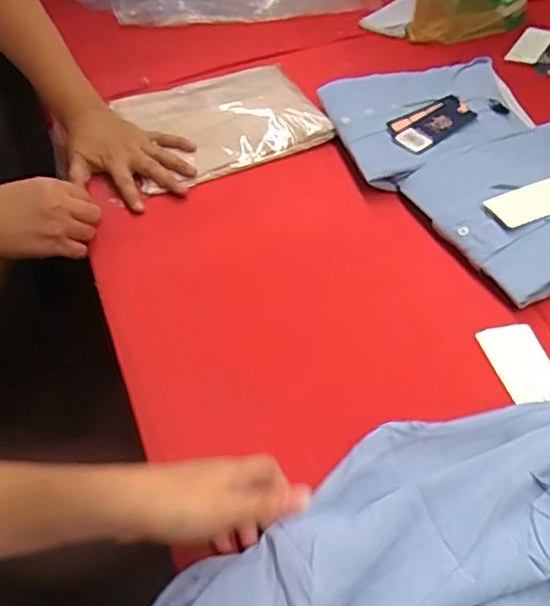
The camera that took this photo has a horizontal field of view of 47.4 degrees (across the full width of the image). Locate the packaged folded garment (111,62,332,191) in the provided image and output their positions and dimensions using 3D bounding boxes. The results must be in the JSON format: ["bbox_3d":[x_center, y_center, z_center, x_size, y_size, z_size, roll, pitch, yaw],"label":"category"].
[{"bbox_3d":[-0.078,-0.258,0.853,0.243,0.032,0.221,-19,44,-9],"label":"packaged folded garment"}]

